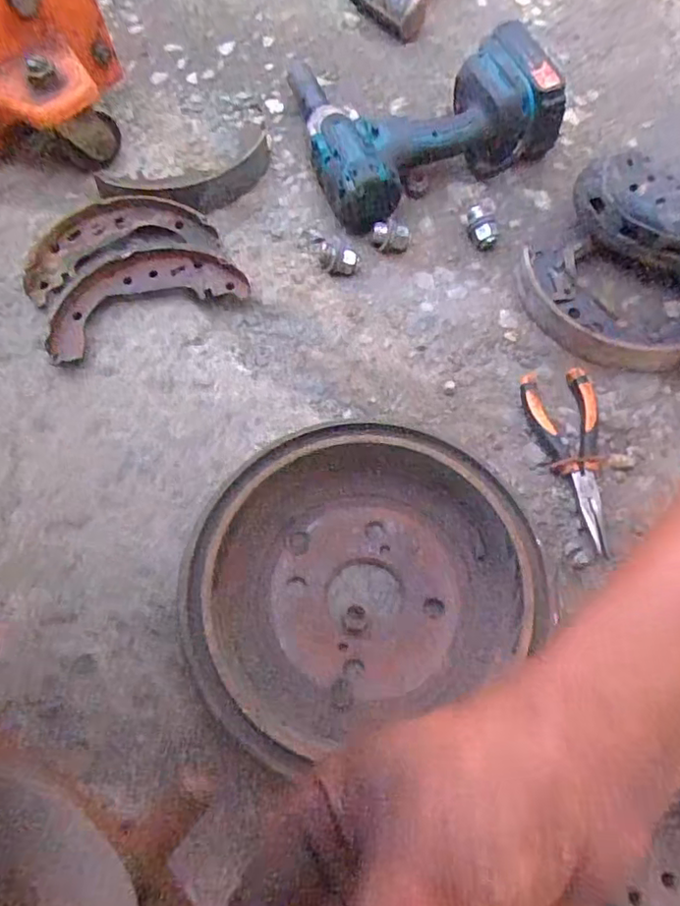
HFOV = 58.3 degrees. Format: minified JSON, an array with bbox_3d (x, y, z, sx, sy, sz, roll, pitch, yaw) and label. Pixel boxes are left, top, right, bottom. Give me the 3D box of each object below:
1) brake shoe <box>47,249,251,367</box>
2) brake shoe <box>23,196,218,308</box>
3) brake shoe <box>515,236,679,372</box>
[{"bbox_3d":[-0.177,-0.139,0.546,0.174,0.029,0.071,-27,68,-7],"label":"brake shoe"},{"bbox_3d":[-0.206,-0.195,0.556,0.172,0.031,0.058,-24,67,-6],"label":"brake shoe"},{"bbox_3d":[0.229,-0.127,0.531,0.167,0.031,0.095,36,74,17],"label":"brake shoe"}]

